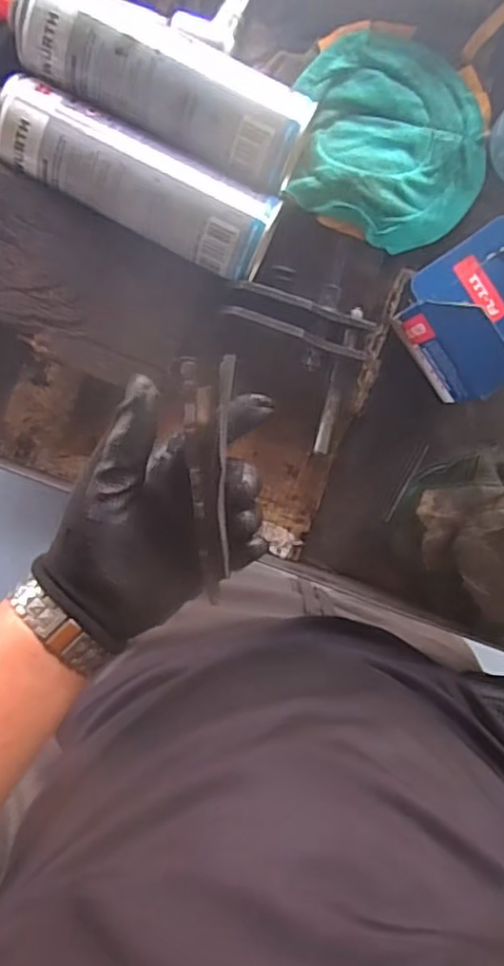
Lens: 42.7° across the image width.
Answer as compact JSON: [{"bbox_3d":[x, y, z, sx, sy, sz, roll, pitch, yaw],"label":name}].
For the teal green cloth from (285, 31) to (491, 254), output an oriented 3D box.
[{"bbox_3d":[0.102,-0.251,0.470,0.144,0.028,0.145,27,94,-4],"label":"teal green cloth"}]

